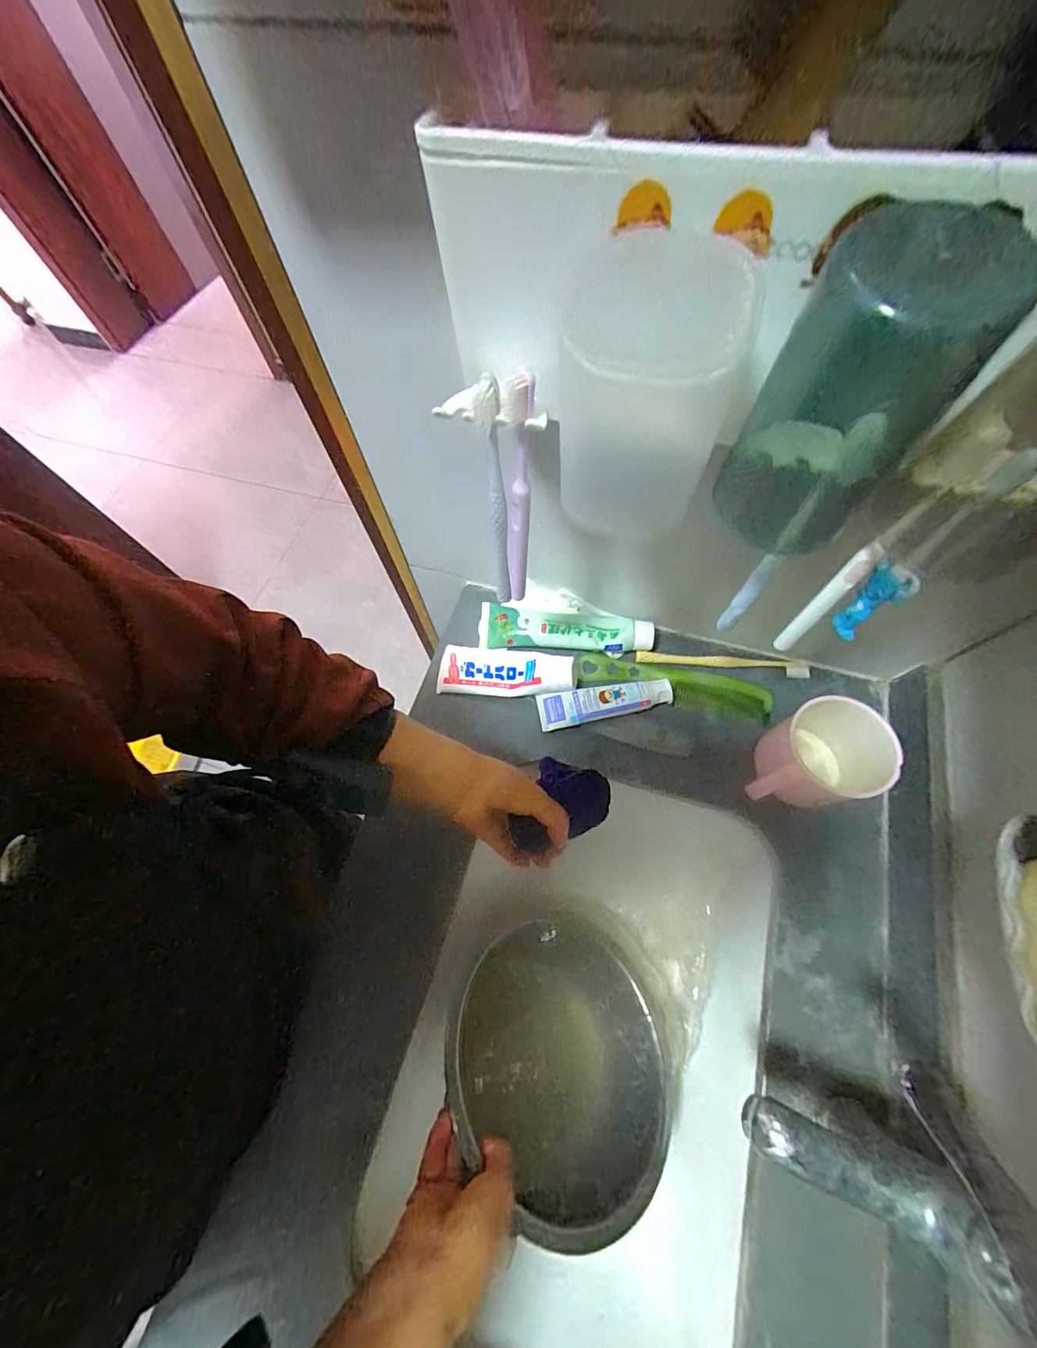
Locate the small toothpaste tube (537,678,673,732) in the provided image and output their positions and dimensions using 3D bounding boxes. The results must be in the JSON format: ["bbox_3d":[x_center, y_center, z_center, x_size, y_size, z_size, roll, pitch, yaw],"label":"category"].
[{"bbox_3d":[0.092,0.029,0.485,0.141,0.023,0.039,-9,67,-3],"label":"small toothpaste tube"}]

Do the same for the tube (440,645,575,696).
[{"bbox_3d":[-0.015,-0.006,0.503,0.146,0.032,0.057,5,67,3],"label":"tube"}]

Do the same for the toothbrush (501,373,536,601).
[{"bbox_3d":[0.001,-0.104,0.296,0.017,0.172,0.012,-21,66,-7],"label":"toothbrush"}]

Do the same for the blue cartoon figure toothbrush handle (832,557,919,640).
[{"bbox_3d":[0.219,-0.045,0.286,0.009,0.066,0.024,-25,66,-9],"label":"blue cartoon figure toothbrush handle"}]

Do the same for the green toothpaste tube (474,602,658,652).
[{"bbox_3d":[0.052,-0.053,0.520,0.193,0.026,0.047,3,67,2],"label":"green toothpaste tube"}]

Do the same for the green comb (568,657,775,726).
[{"bbox_3d":[0.167,0.013,0.503,0.212,0.010,0.046,12,67,6],"label":"green comb"}]

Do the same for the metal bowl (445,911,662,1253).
[{"bbox_3d":[0.034,0.341,0.415,0.212,0.080,0.209,1,43,-1],"label":"metal bowl"}]

